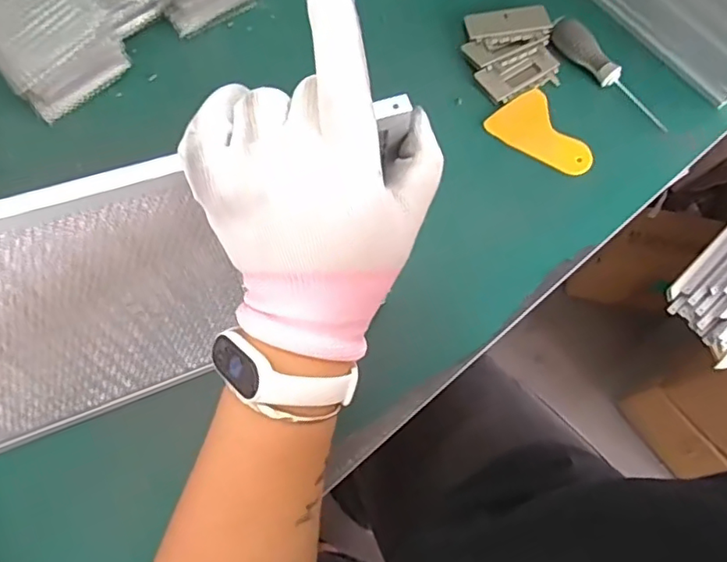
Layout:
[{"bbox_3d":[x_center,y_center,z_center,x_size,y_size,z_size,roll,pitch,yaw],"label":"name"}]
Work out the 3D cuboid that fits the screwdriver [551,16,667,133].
[{"bbox_3d":[0.253,-0.213,0.591,0.025,0.023,0.149,-39,74,-15],"label":"screwdriver"}]

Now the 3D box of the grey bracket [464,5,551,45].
[{"bbox_3d":[0.151,-0.268,0.609,0.081,0.013,0.040,-3,69,-3],"label":"grey bracket"}]

